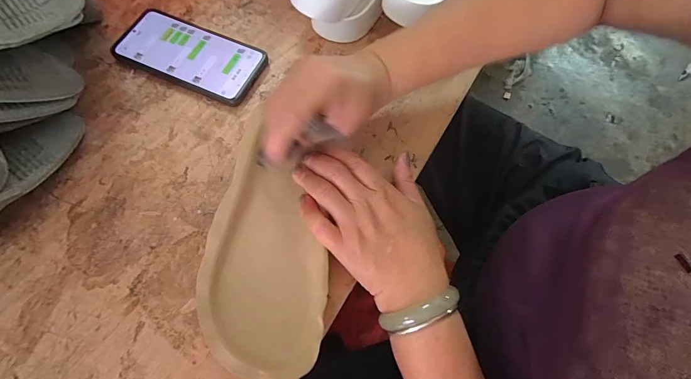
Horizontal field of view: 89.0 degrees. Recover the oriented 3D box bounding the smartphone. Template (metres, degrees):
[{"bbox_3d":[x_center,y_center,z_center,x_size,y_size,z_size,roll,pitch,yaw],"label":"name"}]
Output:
[{"bbox_3d":[-0.176,-0.153,0.401,0.161,0.014,0.077,23,68,8],"label":"smartphone"}]

